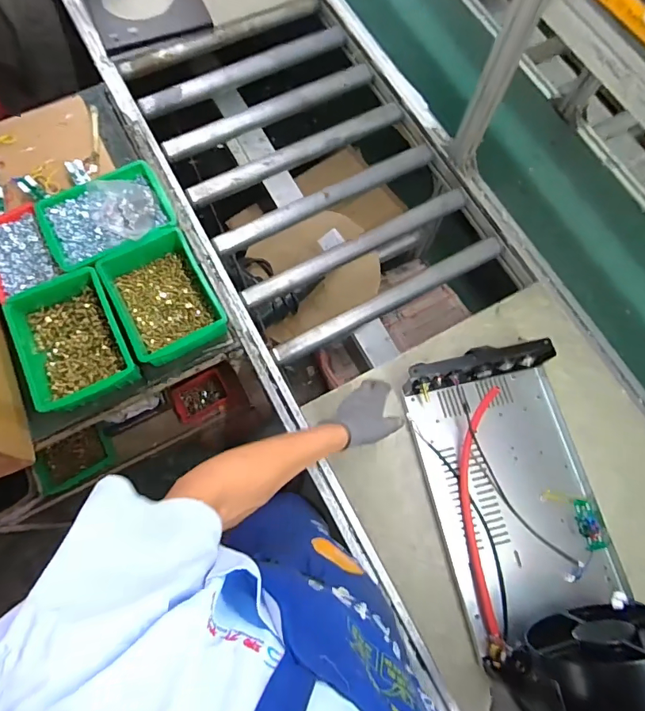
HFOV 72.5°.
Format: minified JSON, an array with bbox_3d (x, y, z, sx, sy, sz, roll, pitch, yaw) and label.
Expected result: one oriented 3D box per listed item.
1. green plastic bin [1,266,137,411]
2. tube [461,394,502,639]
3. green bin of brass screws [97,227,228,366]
[{"bbox_3d":[-0.483,-0.032,0.852,0.184,0.058,0.252,-26,75,-10],"label":"green plastic bin"},{"bbox_3d":[0.285,0.273,0.800,0.018,0.082,0.422,5,82,-26],"label":"tube"},{"bbox_3d":[-0.317,-0.117,0.884,0.180,0.066,0.239,-28,74,-7],"label":"green bin of brass screws"}]

